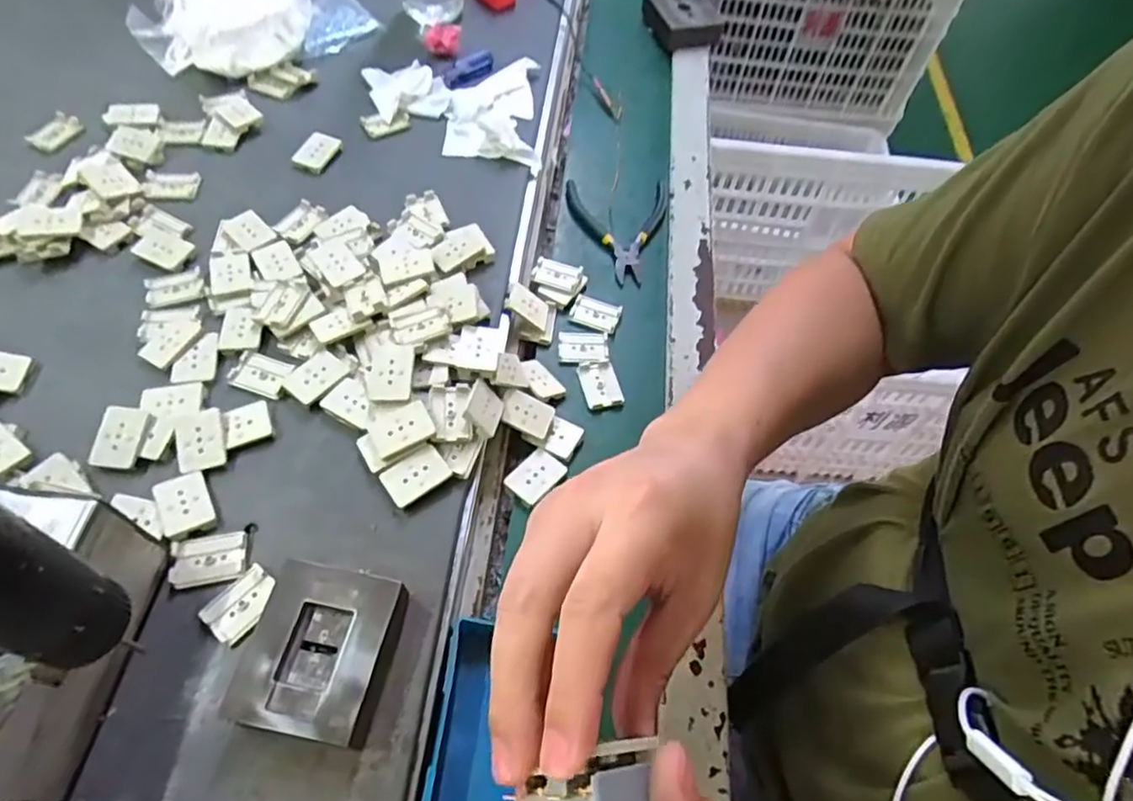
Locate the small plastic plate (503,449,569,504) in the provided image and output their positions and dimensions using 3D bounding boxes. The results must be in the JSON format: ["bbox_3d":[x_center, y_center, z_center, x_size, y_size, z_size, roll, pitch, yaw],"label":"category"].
[{"bbox_3d":[-0.021,0.050,0.448,0.028,0.004,0.036,39,62,18],"label":"small plastic plate"}]

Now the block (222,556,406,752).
[{"bbox_3d":[-0.125,0.128,0.339,0.068,0.028,0.079,11,57,2],"label":"block"}]

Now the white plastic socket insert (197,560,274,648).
[{"bbox_3d":[-0.178,0.111,0.361,0.027,0.005,0.038,37,62,17],"label":"white plastic socket insert"}]

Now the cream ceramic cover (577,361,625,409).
[{"bbox_3d":[0.026,-0.012,0.495,0.028,0.004,0.039,-11,59,-12],"label":"cream ceramic cover"}]

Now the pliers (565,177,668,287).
[{"bbox_3d":[0.050,-0.154,0.585,0.094,0.009,0.127,-1,58,-6],"label":"pliers"}]

